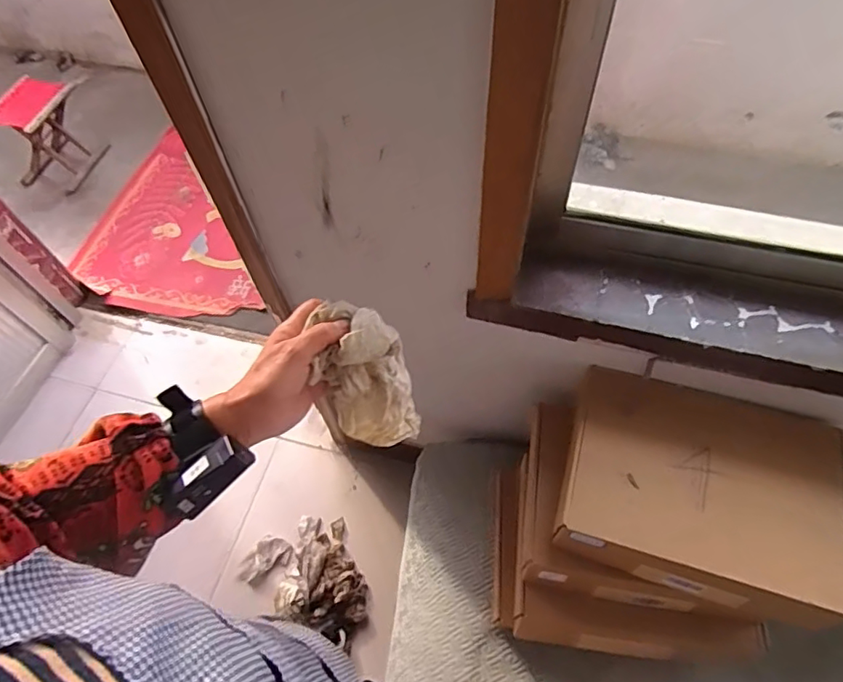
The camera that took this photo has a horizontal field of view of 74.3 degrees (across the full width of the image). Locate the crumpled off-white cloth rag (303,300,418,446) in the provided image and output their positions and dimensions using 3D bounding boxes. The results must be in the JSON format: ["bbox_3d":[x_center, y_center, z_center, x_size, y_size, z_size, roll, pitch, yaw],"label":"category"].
[{"bbox_3d":[-0.051,0.041,0.544,0.083,0.166,0.038,-26,35,-14],"label":"crumpled off-white cloth rag"}]

